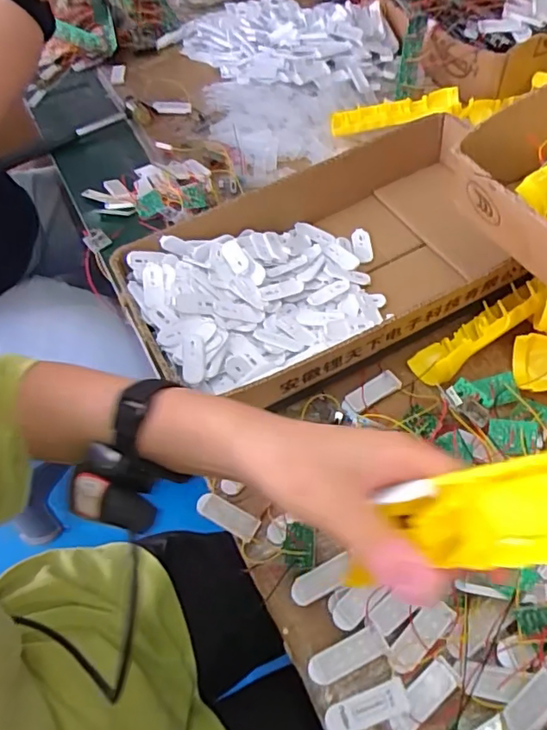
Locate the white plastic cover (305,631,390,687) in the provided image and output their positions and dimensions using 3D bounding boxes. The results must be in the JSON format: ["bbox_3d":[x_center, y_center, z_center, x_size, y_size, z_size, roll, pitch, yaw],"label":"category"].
[{"bbox_3d":[0.052,0.207,0.382,0.057,0.004,0.020,-26,73,0],"label":"white plastic cover"}]

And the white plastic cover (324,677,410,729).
[{"bbox_3d":[0.063,0.232,0.362,0.057,0.011,0.021,-18,56,-8],"label":"white plastic cover"}]

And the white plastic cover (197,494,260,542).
[{"bbox_3d":[-0.039,0.125,0.450,0.057,0.005,0.020,23,60,19],"label":"white plastic cover"}]

